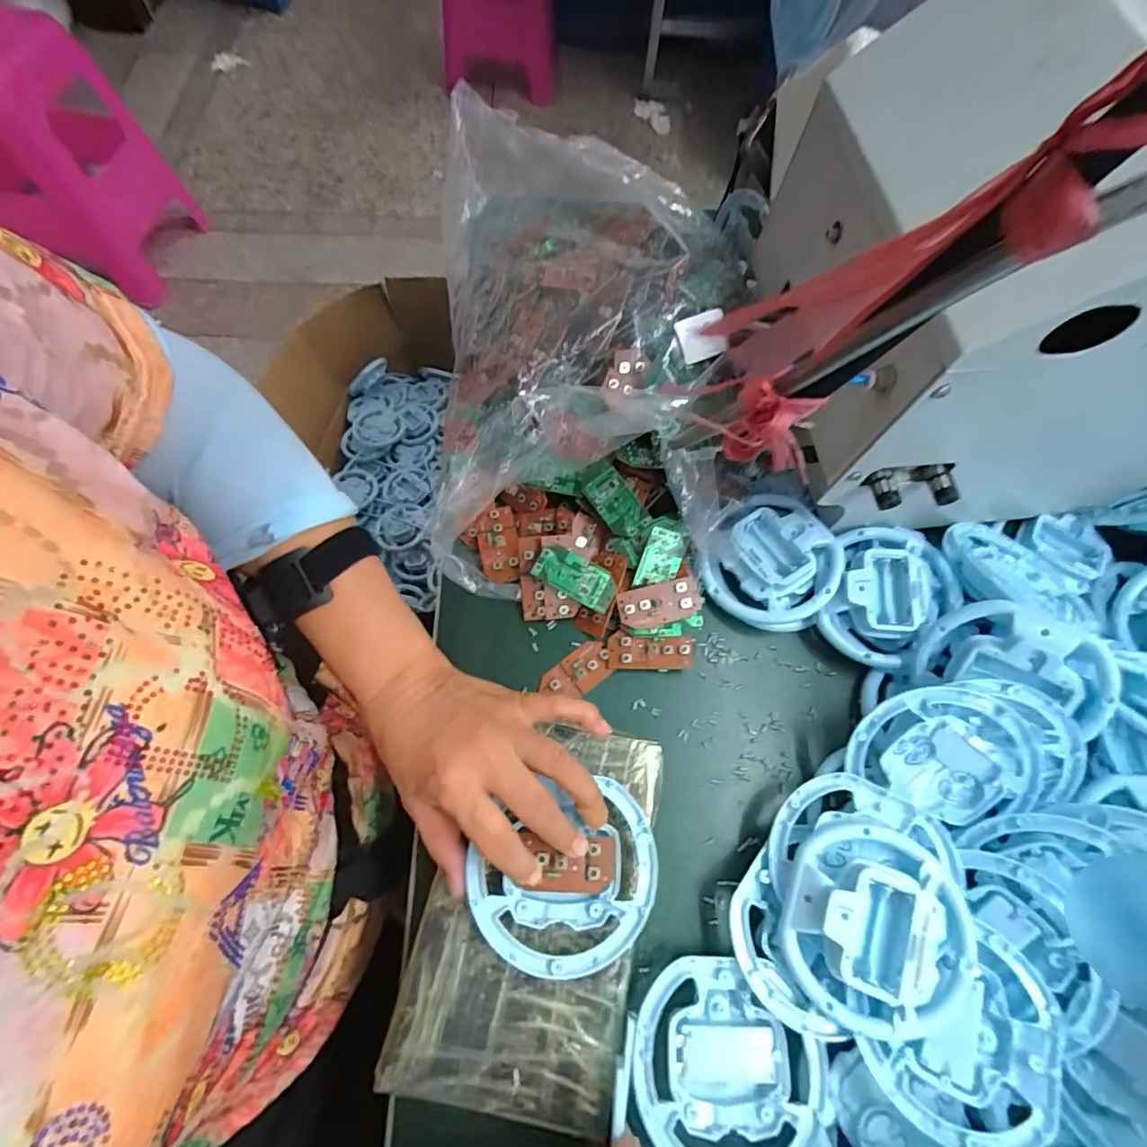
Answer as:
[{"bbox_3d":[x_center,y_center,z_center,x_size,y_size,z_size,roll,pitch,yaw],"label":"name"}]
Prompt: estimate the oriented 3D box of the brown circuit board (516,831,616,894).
[{"bbox_3d":[-0.002,0.166,0.310,0.051,0.009,0.030,5,67,-1],"label":"brown circuit board"}]

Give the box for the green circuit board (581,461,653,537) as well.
[{"bbox_3d":[0.032,-0.052,0.401,0.029,0.004,0.055,-39,86,0],"label":"green circuit board"}]

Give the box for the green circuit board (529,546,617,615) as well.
[{"bbox_3d":[0.002,0.002,0.390,0.060,0.007,0.030,28,83,-4],"label":"green circuit board"}]

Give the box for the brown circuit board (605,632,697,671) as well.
[{"bbox_3d":[0.055,0.058,0.393,0.061,0.009,0.026,4,80,0],"label":"brown circuit board"}]

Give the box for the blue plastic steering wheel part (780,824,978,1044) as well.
[{"bbox_3d":[0.174,0.200,0.304,0.098,0.030,0.102,17,67,4],"label":"blue plastic steering wheel part"}]

